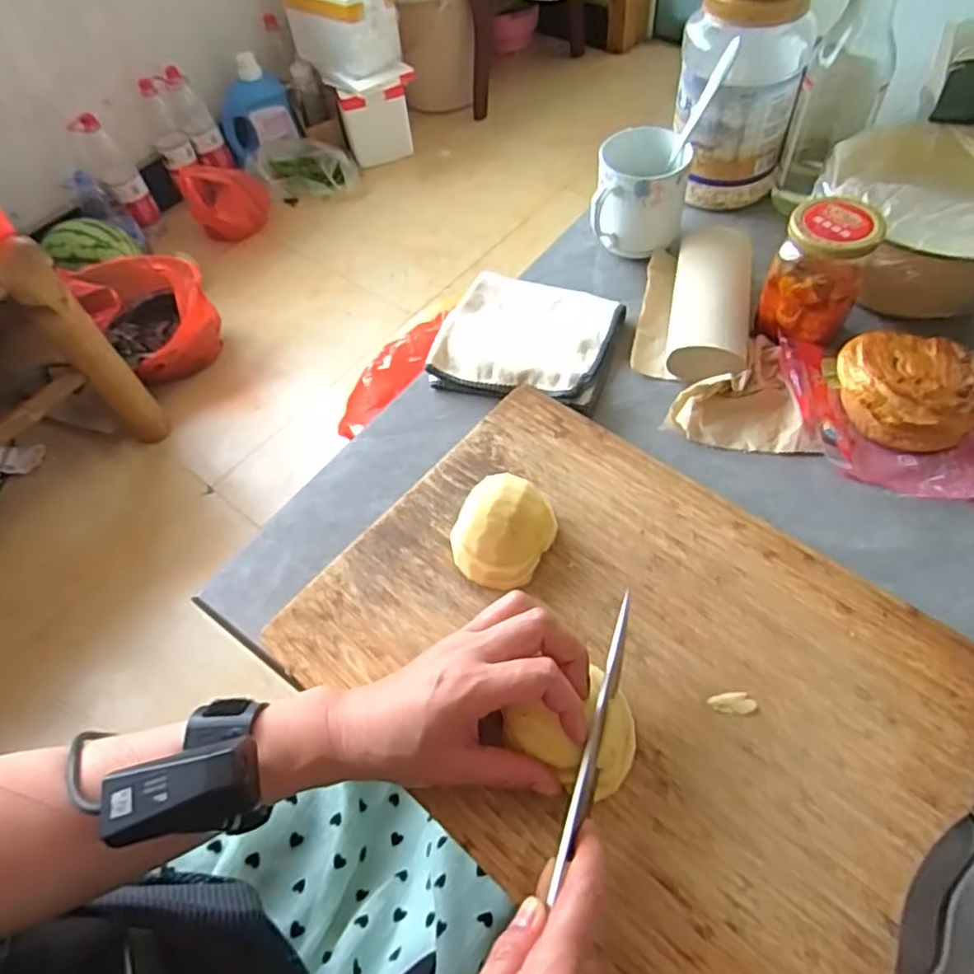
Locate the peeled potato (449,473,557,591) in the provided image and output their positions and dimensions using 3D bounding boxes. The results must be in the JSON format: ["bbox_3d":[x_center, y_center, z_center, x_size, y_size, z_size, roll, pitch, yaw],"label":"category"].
[{"bbox_3d":[0.010,0.028,0.435,0.057,0.034,0.067,24,62,19],"label":"peeled potato"}]

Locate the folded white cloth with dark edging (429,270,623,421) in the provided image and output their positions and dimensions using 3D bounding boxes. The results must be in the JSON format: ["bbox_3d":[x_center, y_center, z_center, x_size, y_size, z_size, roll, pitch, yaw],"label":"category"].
[{"bbox_3d":[0.035,-0.129,0.569,0.144,0.029,0.132,14,59,14],"label":"folded white cloth with dark edging"}]

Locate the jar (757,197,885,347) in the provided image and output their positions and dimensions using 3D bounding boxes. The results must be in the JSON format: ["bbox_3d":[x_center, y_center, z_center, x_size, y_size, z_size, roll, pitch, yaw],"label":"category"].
[{"bbox_3d":[0.257,-0.166,0.515,0.063,0.088,0.059,-2,57,4],"label":"jar"}]

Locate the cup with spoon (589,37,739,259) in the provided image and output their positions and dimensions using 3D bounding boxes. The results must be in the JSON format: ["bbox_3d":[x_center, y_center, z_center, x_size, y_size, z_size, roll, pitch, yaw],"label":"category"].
[{"bbox_3d":[0.147,-0.284,0.586,0.088,0.132,0.110,12,59,13],"label":"cup with spoon"}]

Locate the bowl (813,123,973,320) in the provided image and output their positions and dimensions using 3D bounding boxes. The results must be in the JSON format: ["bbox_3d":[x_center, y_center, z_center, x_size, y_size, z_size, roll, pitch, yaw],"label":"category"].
[{"bbox_3d":[0.362,-0.216,0.545,0.166,0.096,0.168,-2,57,4],"label":"bowl"}]

